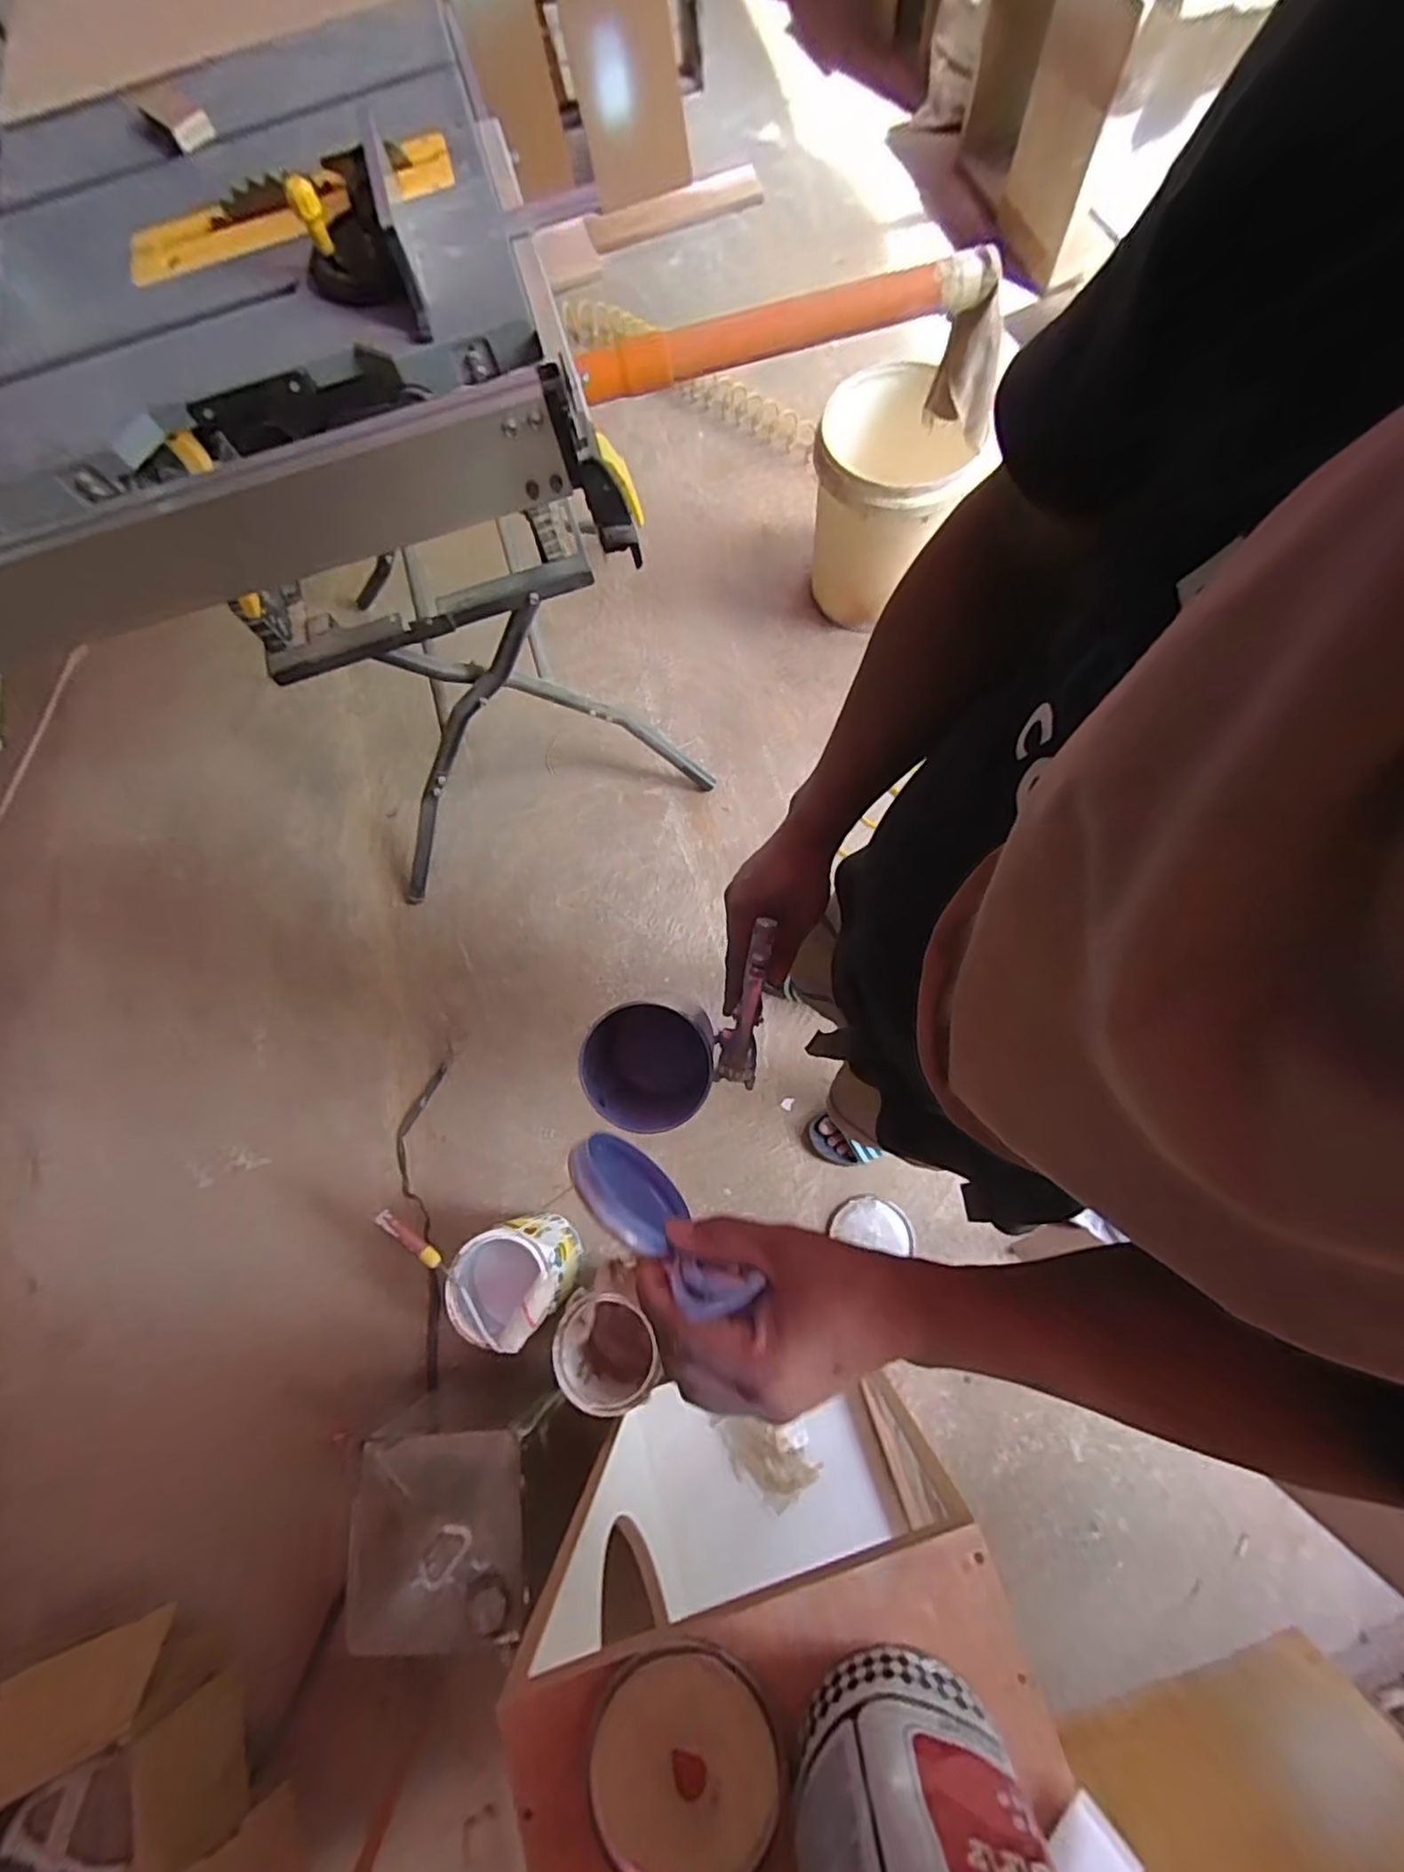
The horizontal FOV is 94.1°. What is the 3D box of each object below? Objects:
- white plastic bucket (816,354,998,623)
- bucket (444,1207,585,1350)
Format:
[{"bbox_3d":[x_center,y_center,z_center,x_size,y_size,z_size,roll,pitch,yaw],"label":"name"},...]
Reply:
[{"bbox_3d":[0.357,-0.858,1.336,0.281,0.394,0.281,-1,74,5],"label":"white plastic bucket"},{"bbox_3d":[-0.310,0.566,1.090,0.169,0.225,0.179,-1,74,5],"label":"bucket"}]

